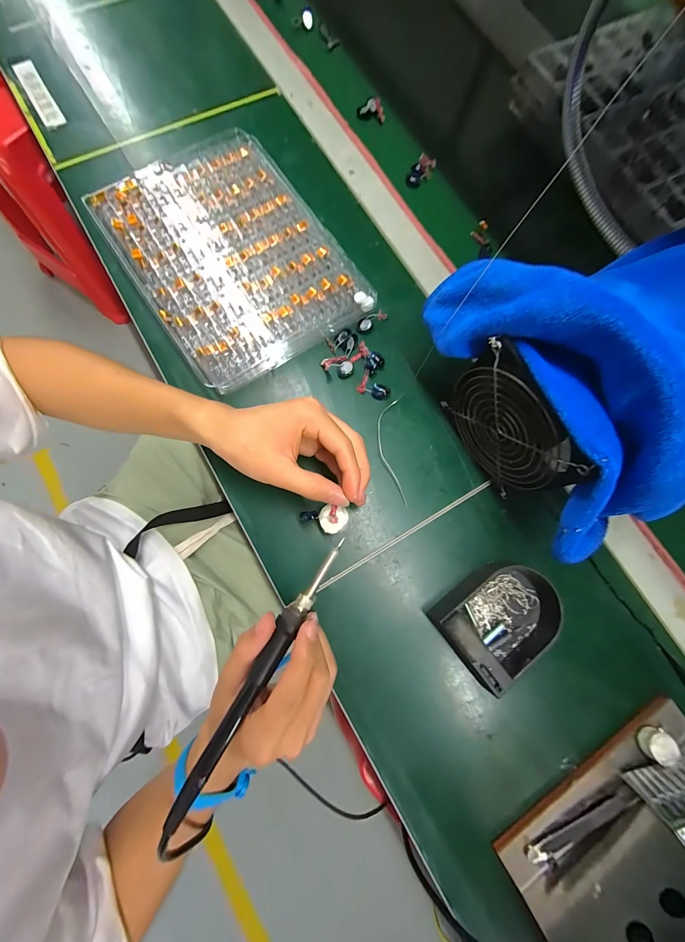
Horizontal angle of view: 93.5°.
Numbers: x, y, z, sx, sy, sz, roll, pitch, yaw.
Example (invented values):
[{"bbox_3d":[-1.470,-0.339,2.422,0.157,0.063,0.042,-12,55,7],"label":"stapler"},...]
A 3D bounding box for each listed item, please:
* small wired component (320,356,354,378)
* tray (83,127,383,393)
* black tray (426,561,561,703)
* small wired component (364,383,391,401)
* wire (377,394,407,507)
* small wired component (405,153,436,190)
[{"bbox_3d":[-0.006,-0.111,0.341,0.033,0.013,0.021,-4,79,-5],"label":"small wired component"},{"bbox_3d":[-0.119,-0.234,0.353,0.204,0.038,0.269,-34,83,-10],"label":"tray"},{"bbox_3d":[0.143,0.130,0.285,0.107,0.037,0.088,-38,82,-9],"label":"black tray"},{"bbox_3d":[0.038,-0.084,0.341,0.025,0.006,0.017,35,78,3],"label":"small wired component"},{"bbox_3d":[0.050,-0.021,0.330,0.026,0.004,0.114,-1,79,-5],"label":"wire"},{"bbox_3d":[0.103,-0.388,0.416,0.022,0.012,0.056,30,78,2],"label":"small wired component"}]

